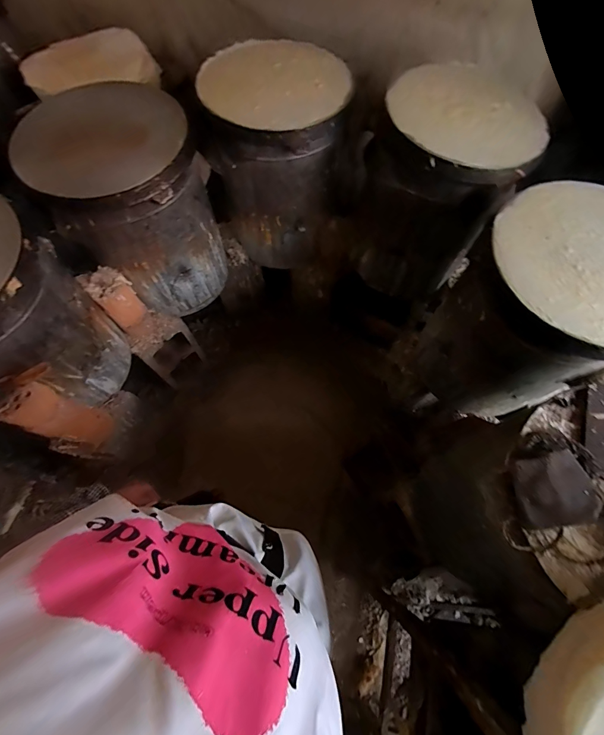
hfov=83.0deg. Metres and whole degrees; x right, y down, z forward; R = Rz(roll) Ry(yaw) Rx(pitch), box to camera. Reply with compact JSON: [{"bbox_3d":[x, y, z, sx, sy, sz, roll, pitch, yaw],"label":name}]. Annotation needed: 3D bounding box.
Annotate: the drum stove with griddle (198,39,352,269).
[{"bbox_3d":[-0.080,-0.619,1.065,0.380,0.480,0.365,-2,67,-1],"label":"drum stove with griddle"}]

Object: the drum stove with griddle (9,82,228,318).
[{"bbox_3d":[-0.469,-0.448,1.000,0.390,0.485,0.414,-33,71,-13],"label":"drum stove with griddle"}]

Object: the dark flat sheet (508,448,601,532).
[{"bbox_3d":[0.354,0.172,0.478,0.111,0.023,0.091,-11,68,-5],"label":"dark flat sheet"}]

